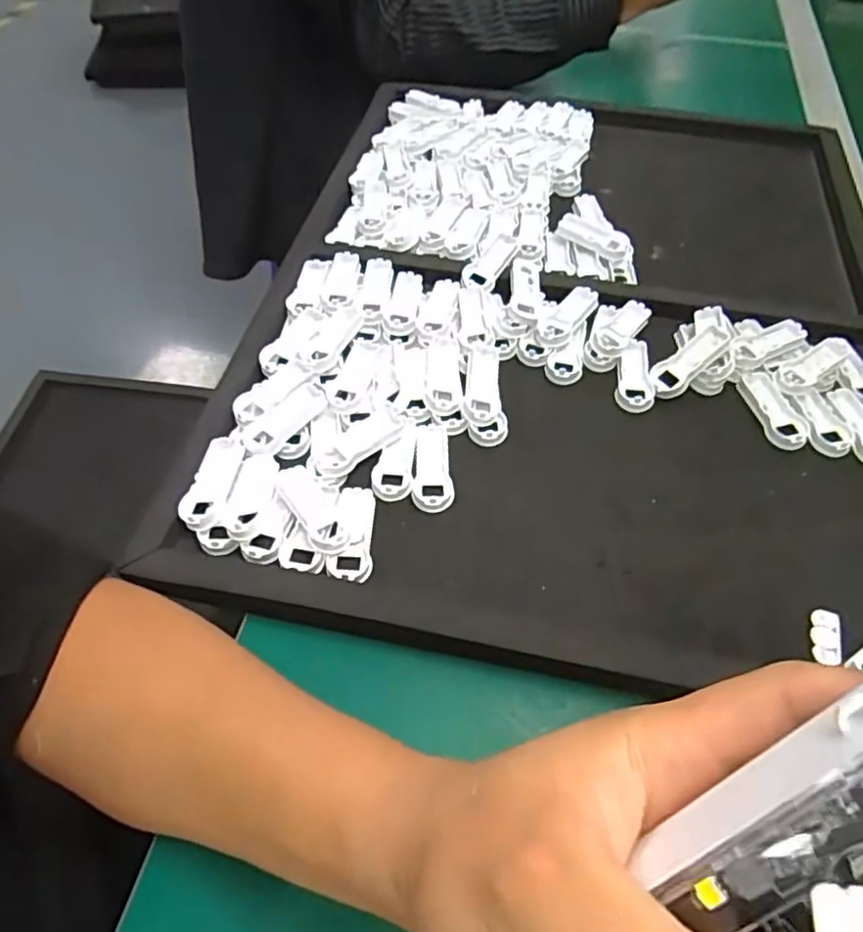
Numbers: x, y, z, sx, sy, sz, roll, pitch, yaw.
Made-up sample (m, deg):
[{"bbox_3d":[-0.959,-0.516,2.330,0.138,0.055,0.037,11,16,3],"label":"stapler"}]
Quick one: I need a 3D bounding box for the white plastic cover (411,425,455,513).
[{"bbox_3d":[0.001,0.000,0.377,0.023,0.006,0.058,3,54,1],"label":"white plastic cover"}]

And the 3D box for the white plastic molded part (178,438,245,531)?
[{"bbox_3d":[-0.121,0.009,0.359,0.021,0.010,0.057,7,54,4],"label":"white plastic molded part"}]

